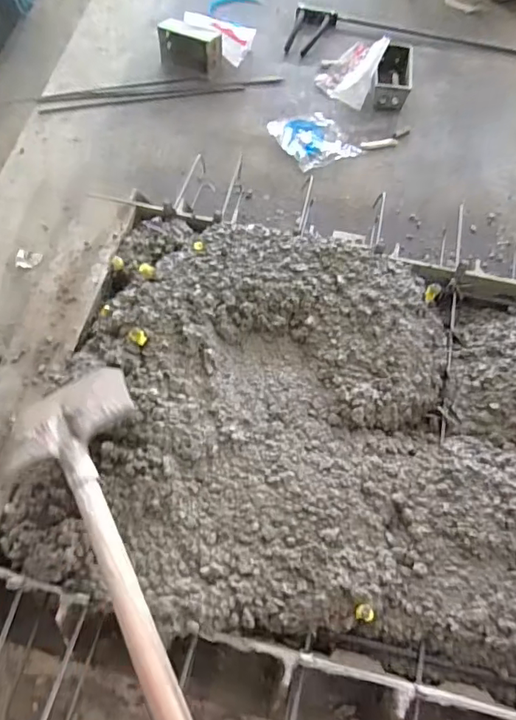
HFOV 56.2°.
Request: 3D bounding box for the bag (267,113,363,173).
[{"bbox_3d":[0.178,-0.706,1.551,0.208,0.028,0.241,-29,72,-13],"label":"bag"}]

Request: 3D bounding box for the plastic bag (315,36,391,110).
[{"bbox_3d":[0.315,-1.014,1.641,0.198,0.105,0.269,22,69,7],"label":"plastic bag"}]

